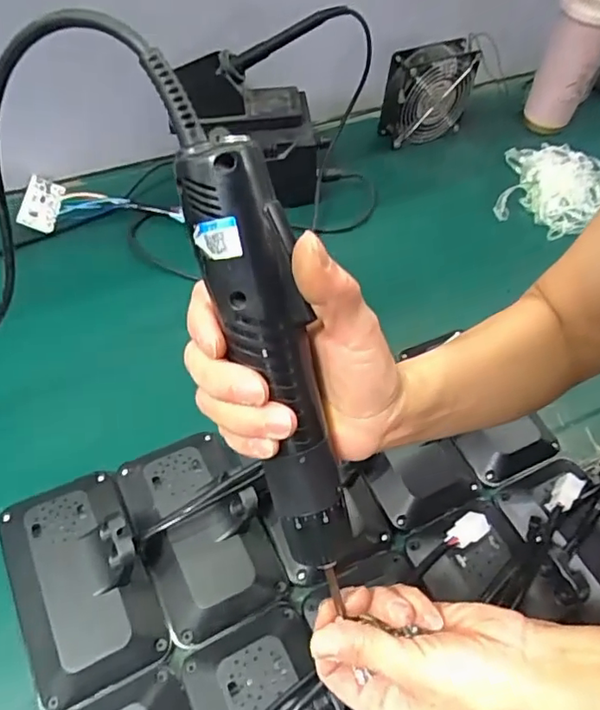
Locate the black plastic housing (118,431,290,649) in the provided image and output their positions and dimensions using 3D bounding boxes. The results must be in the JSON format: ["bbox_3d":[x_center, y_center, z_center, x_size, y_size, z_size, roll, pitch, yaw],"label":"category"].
[{"bbox_3d":[-0.077,0.129,0.444,0.094,0.037,0.154,-20,57,-18],"label":"black plastic housing"}]

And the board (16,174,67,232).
[{"bbox_3d":[-0.302,-0.178,0.665,0.040,0.007,0.074,16,57,-27],"label":"board"}]

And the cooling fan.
[{"bbox_3d":[0.172,-0.351,0.769,0.121,0.115,0.048,-17,58,-16],"label":"cooling fan"}]

